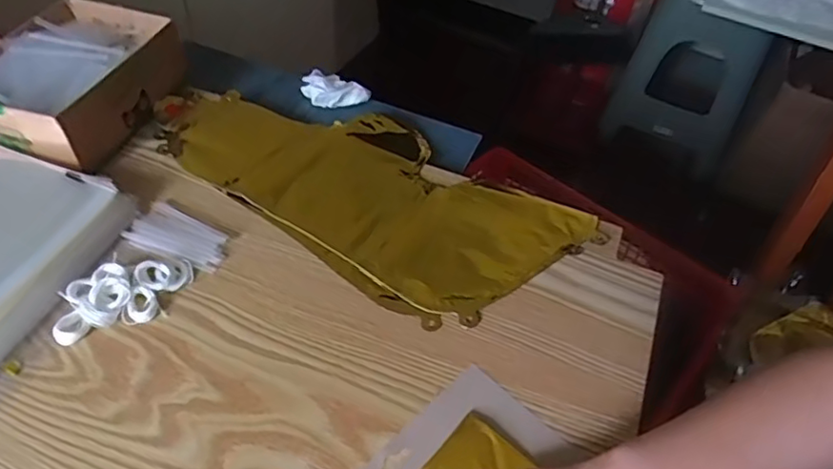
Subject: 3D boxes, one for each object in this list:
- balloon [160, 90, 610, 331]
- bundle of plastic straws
[{"bbox_3d":[-0.046,-0.051,0.560,0.382,0.010,0.188,31,52,20],"label":"balloon"},{"bbox_3d":[-0.198,0.000,0.501,0.086,0.008,0.050,18,49,11],"label":"bundle of plastic straws"}]

